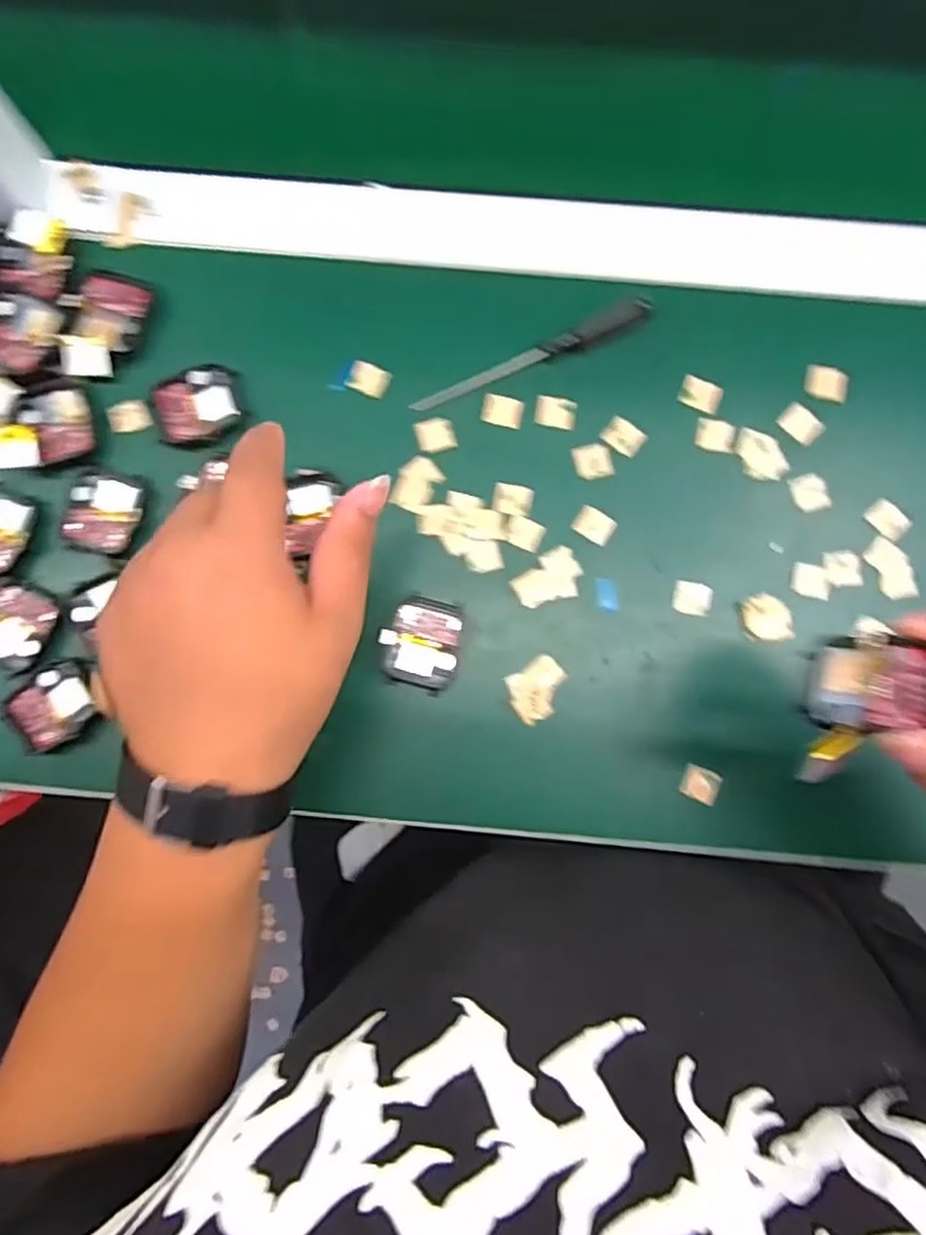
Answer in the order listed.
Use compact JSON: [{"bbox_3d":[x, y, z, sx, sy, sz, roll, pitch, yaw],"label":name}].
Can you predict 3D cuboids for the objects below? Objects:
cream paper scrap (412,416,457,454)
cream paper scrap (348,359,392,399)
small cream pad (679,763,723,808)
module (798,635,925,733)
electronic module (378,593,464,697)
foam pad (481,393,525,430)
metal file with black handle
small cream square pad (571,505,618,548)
[{"bbox_3d":[-0.015,-0.098,0.367,0.020,0.004,0.019,-16,85,-1],"label":"cream paper scrap"},{"bbox_3d":[-0.050,-0.128,0.375,0.021,0.008,0.016,22,85,2],"label":"cream paper scrap"},{"bbox_3d":[0.121,0.085,0.353,0.018,0.004,0.017,26,88,10],"label":"small cream pad"},{"bbox_3d":[0.150,0.025,0.254,0.042,0.008,0.038,0,64,33],"label":"module"},{"bbox_3d":[-0.021,0.013,0.356,0.040,0.009,0.046,11,85,1],"label":"electronic module"},{"bbox_3d":[0.021,-0.110,0.368,0.022,0.004,0.016,14,85,2],"label":"foam pad"},{"bbox_3d":[0.036,-0.137,0.364,0.131,0.013,0.014,-23,85,-2],"label":"metal file with black handle"},{"bbox_3d":[0.069,-0.049,0.362,0.021,0.004,0.016,32,86,3],"label":"small cream square pad"}]

